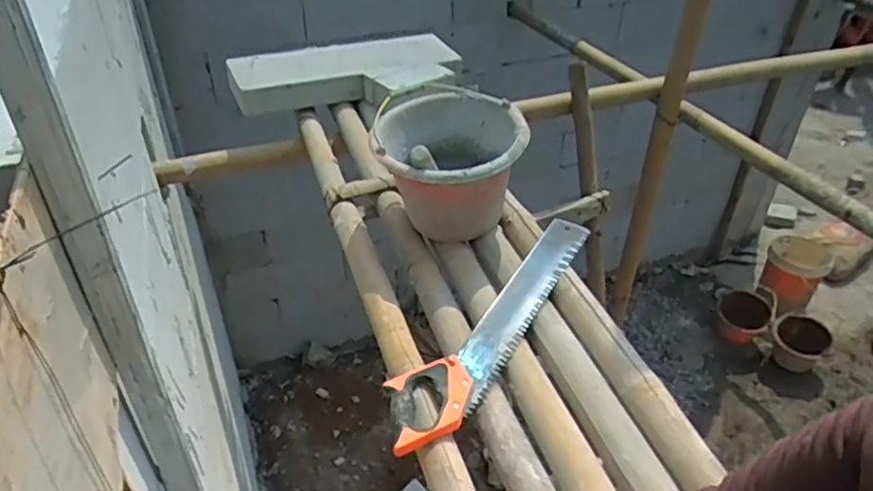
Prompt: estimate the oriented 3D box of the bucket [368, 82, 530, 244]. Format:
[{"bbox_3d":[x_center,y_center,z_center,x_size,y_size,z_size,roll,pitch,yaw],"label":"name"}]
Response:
[{"bbox_3d":[0.020,-0.151,1.250,0.273,0.233,0.314,-2,37,-3],"label":"bucket"}]

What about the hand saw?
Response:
[{"bbox_3d":[0.102,0.123,1.032,0.115,0.034,0.532,35,56,22],"label":"hand saw"}]

